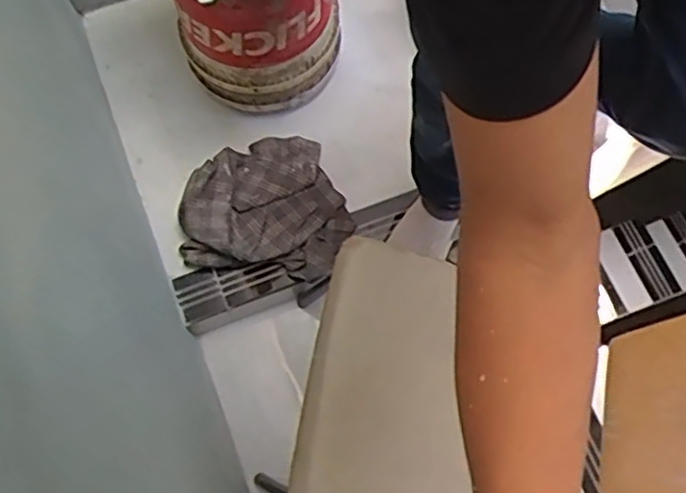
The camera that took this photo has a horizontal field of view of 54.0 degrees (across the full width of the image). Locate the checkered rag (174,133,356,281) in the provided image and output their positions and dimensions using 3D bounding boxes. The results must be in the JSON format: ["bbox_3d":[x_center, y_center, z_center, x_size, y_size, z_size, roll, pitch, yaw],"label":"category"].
[{"bbox_3d":[-0.144,-0.089,1.297,0.321,0.069,0.283,7,72,3],"label":"checkered rag"}]

